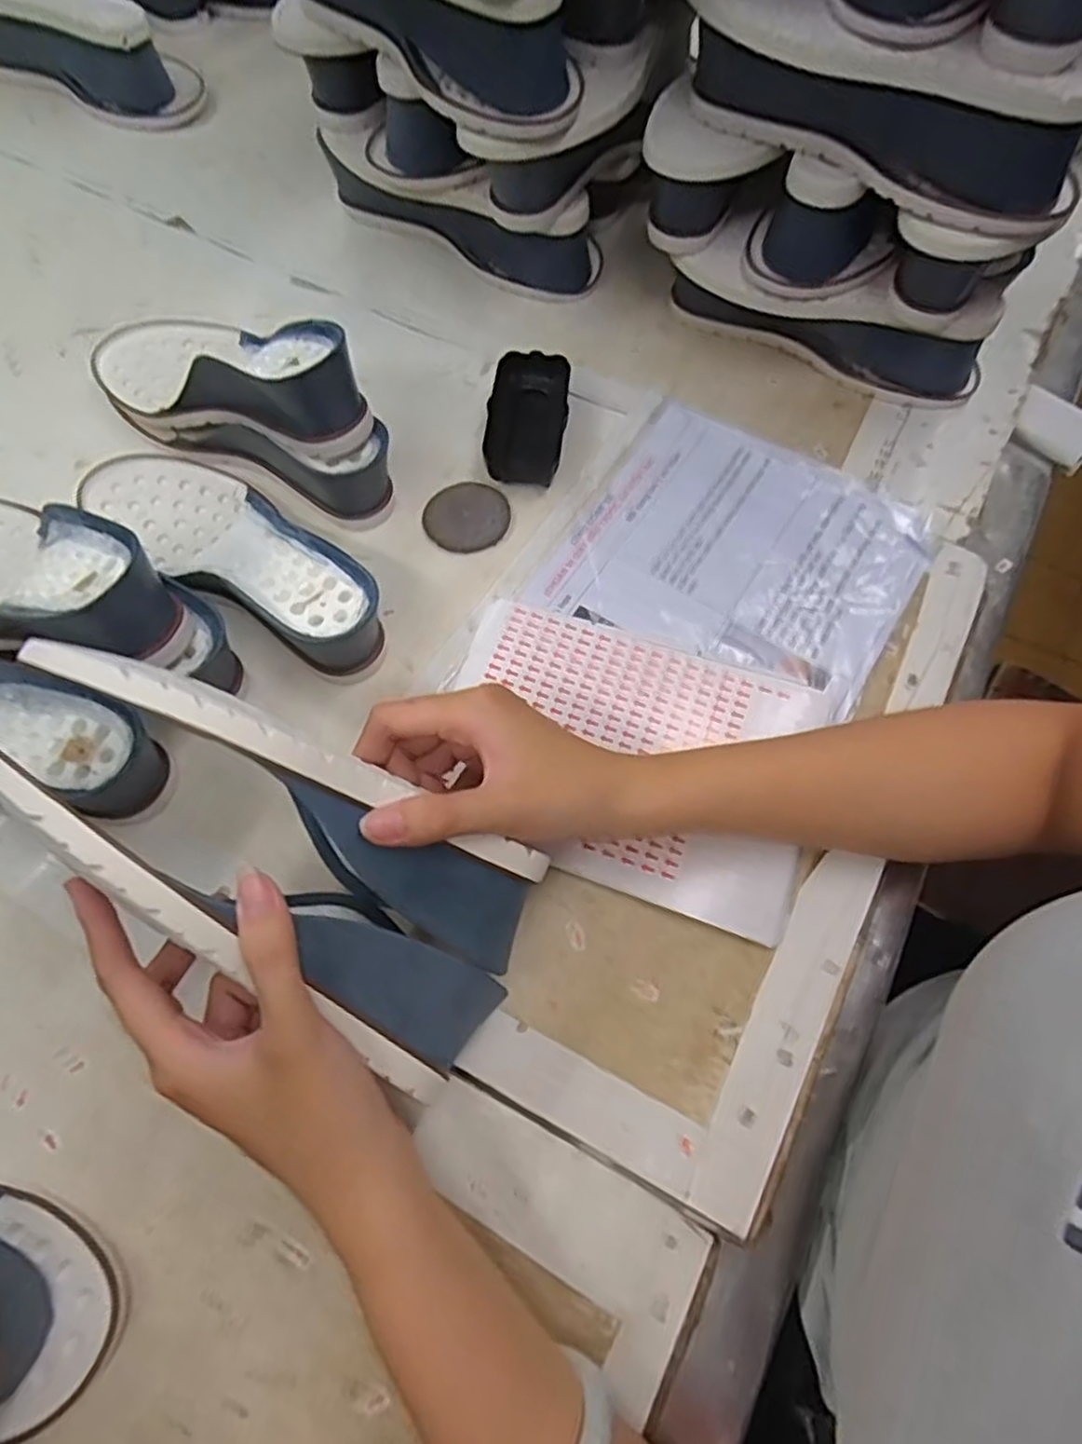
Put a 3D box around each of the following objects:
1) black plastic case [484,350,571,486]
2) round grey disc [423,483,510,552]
[{"bbox_3d":[-0.009,-0.216,0.529,0.053,0.026,0.112,4,66,1],"label":"black plastic case"},{"bbox_3d":[-0.050,-0.138,0.499,0.056,0.006,0.054,1,66,-1],"label":"round grey disc"}]

